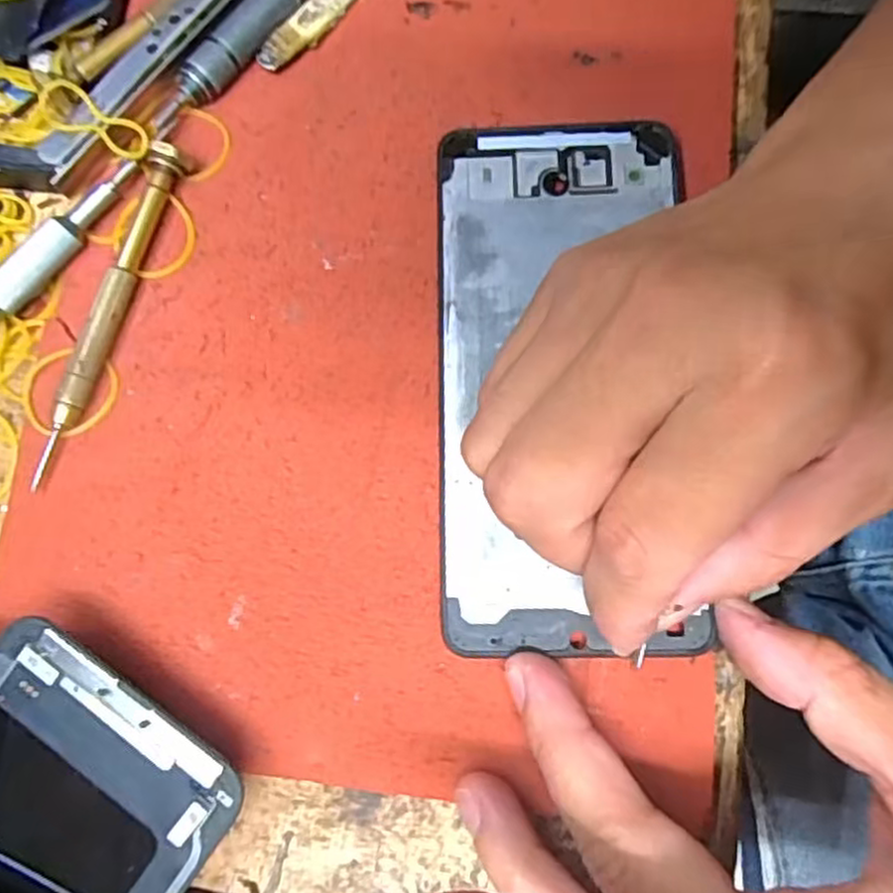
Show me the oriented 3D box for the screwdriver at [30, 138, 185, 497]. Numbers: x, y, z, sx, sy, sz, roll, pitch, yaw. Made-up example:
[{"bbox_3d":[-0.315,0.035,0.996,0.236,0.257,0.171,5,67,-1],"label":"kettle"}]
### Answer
[{"bbox_3d":[-0.101,-0.041,0.217,0.008,0.013,0.106,16,78,7],"label":"screwdriver"}]

